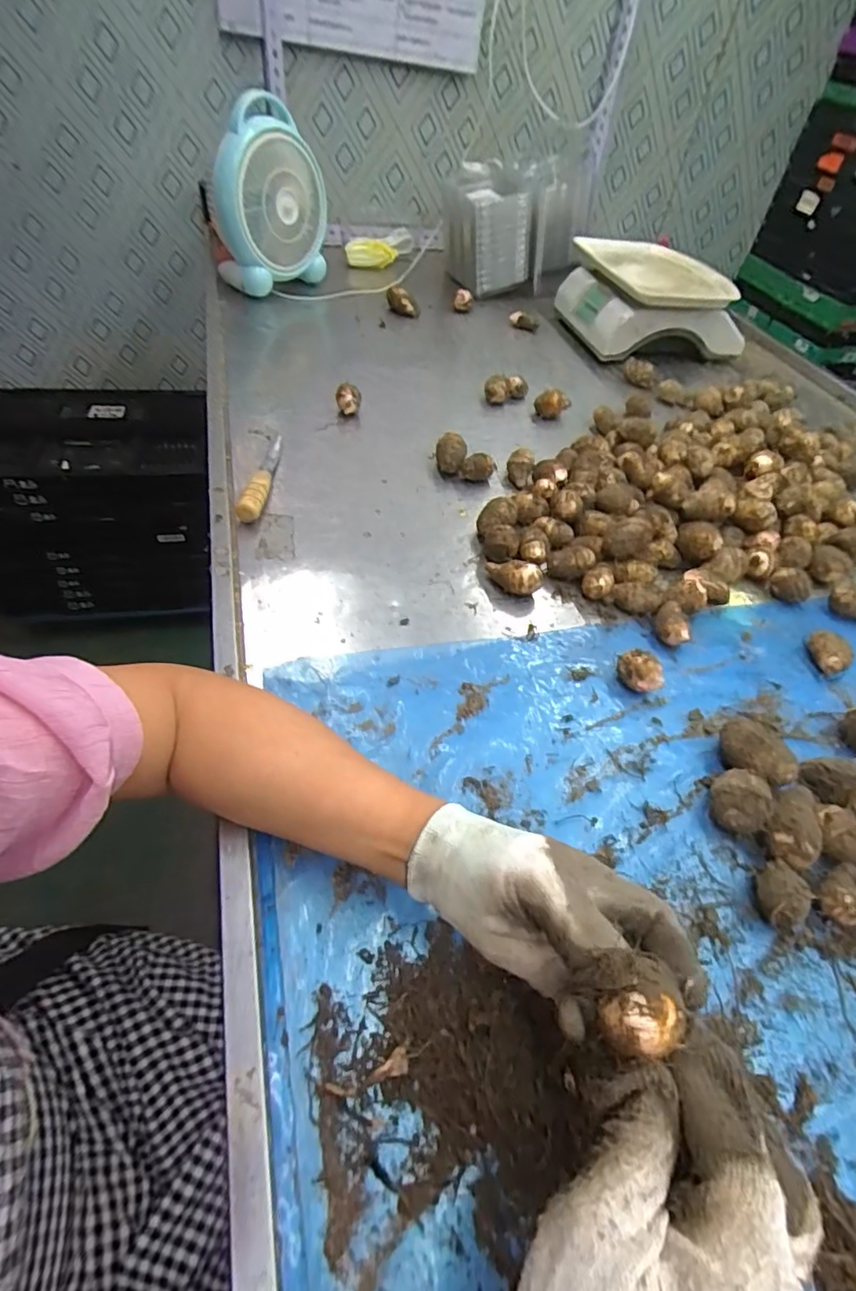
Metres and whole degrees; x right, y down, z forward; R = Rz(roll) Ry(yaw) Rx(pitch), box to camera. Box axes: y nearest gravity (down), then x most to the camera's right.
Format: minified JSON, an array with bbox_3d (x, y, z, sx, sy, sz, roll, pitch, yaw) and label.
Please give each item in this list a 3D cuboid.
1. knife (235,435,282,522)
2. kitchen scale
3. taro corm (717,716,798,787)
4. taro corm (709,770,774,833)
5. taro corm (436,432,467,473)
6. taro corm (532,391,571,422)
[{"bbox_3d":[-0.193,-0.209,0.660,0.024,0.031,0.186,4,50,-2],"label":"knife"},{"bbox_3d":[0.402,-0.629,1.020,0.277,0.115,0.269,-5,51,-10],"label":"kitchen scale"},{"bbox_3d":[0.267,0.093,0.457,0.059,0.037,0.041,35,55,21],"label":"taro corm"},{"bbox_3d":[0.240,0.123,0.430,0.041,0.040,0.043,-26,58,-25],"label":"taro corm"},{"bbox_3d":[0.029,-0.242,0.713,0.037,0.042,0.041,9,50,2],"label":"taro corm"},{"bbox_3d":[0.186,-0.360,0.830,0.053,0.033,0.035,-3,51,-8],"label":"taro corm"}]

